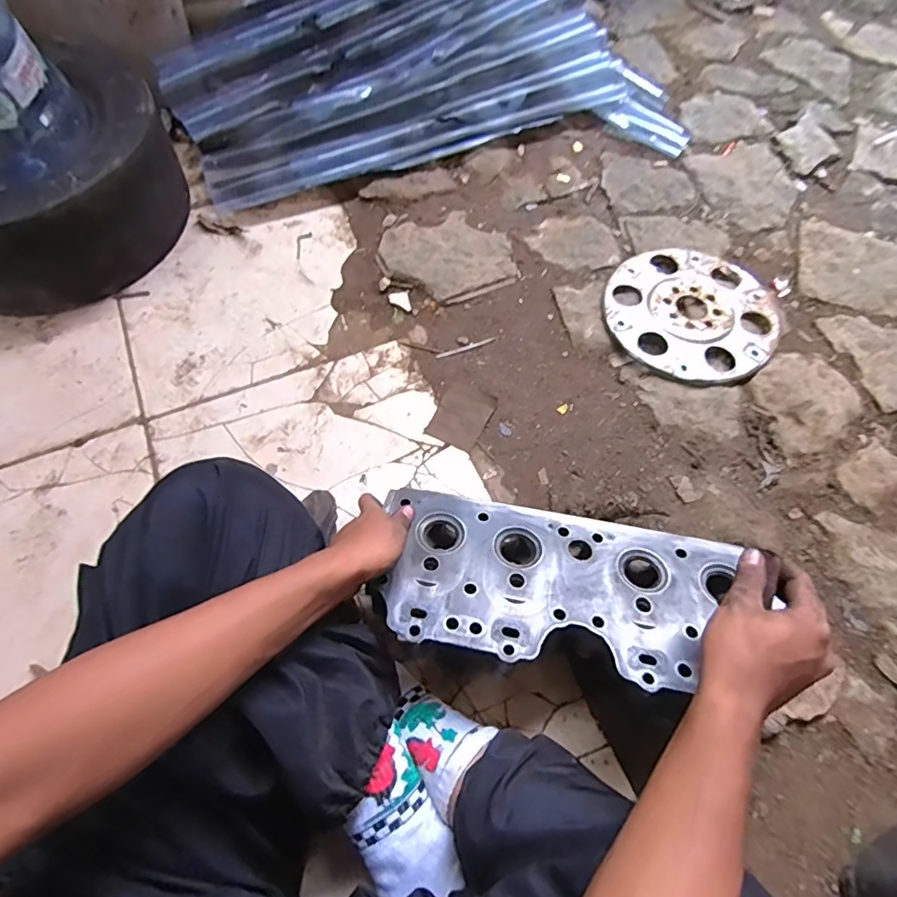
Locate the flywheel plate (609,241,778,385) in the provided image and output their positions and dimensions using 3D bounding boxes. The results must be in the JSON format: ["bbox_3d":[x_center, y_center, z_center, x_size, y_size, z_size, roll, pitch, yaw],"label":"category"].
[{"bbox_3d":[0.388,-0.221,0.851,0.258,0.017,0.266,0,65,-1],"label":"flywheel plate"}]

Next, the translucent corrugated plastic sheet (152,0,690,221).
[{"bbox_3d":[-0.055,-0.743,1.055,0.951,0.097,0.515,-13,89,-4],"label":"translucent corrugated plastic sheet"}]

